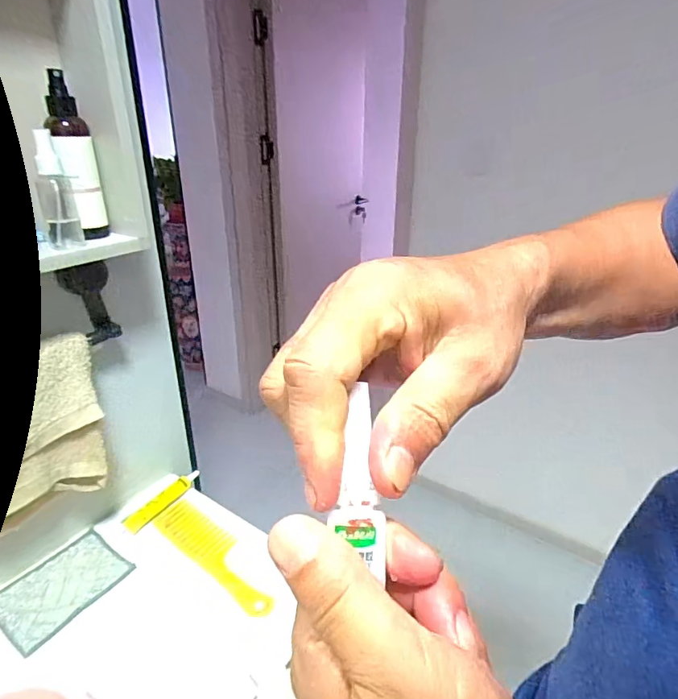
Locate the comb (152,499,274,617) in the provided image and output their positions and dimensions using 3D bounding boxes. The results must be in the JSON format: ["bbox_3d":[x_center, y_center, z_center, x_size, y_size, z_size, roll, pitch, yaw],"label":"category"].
[{"bbox_3d":[-0.171,0.276,0.655,0.234,0.012,0.062,18,27,35],"label":"comb"}]

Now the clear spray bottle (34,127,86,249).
[{"bbox_3d":[-0.287,-0.161,0.485,0.033,0.109,0.028,-8,24,-25],"label":"clear spray bottle"}]

